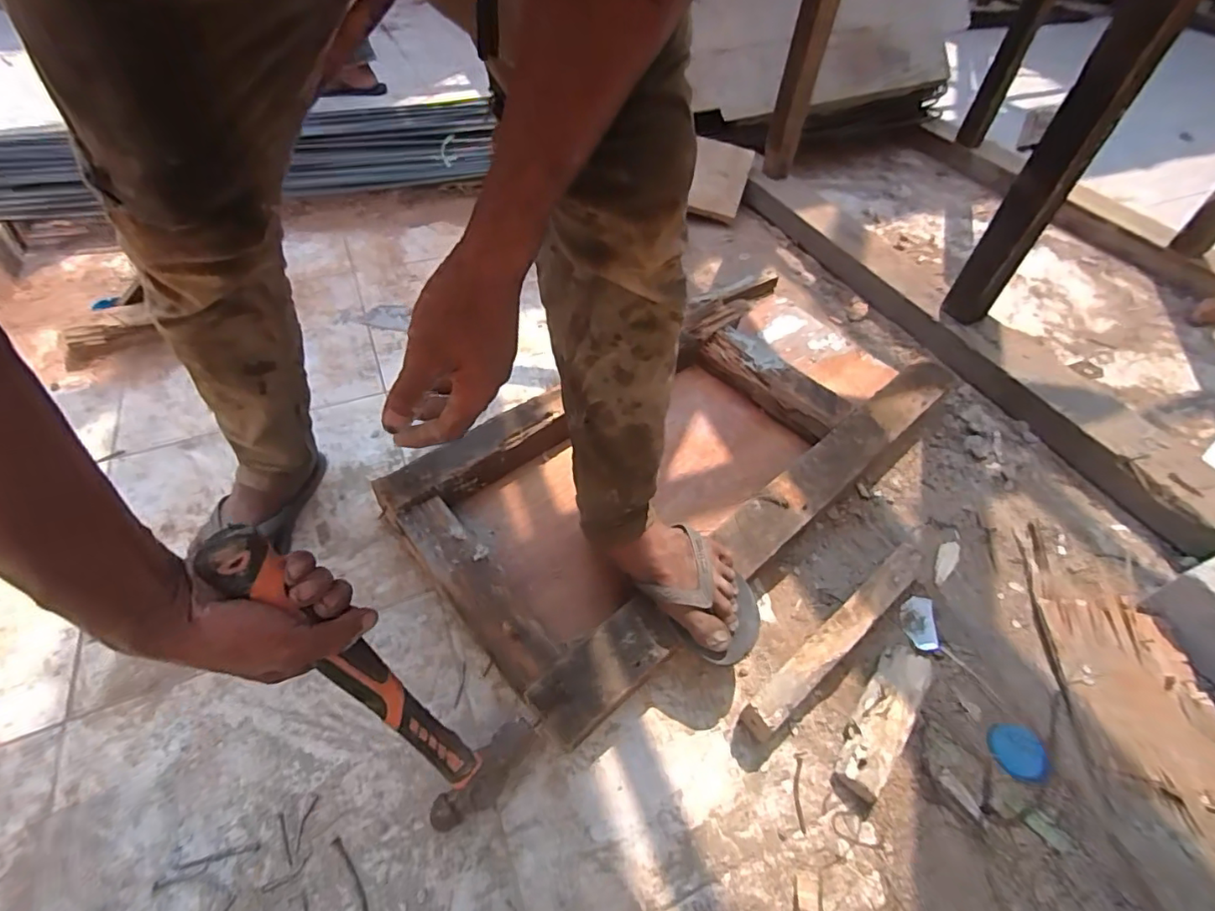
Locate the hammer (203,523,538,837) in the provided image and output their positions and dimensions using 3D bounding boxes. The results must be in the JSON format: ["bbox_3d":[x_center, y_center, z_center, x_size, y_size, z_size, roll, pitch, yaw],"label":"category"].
[{"bbox_3d":[-0.179,0.185,0.441,0.035,0.351,0.103,5,44,40],"label":"hammer"}]

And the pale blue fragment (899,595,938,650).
[{"bbox_3d":[0.398,0.214,0.702,0.038,0.006,0.072,-1,44,23],"label":"pale blue fragment"}]

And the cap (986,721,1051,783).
[{"bbox_3d":[0.449,0.324,0.599,0.058,0.009,0.055,1,49,-2],"label":"cap"}]

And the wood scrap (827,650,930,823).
[{"bbox_3d":[0.303,0.289,0.601,0.050,0.033,0.196,32,54,23],"label":"wood scrap"}]

